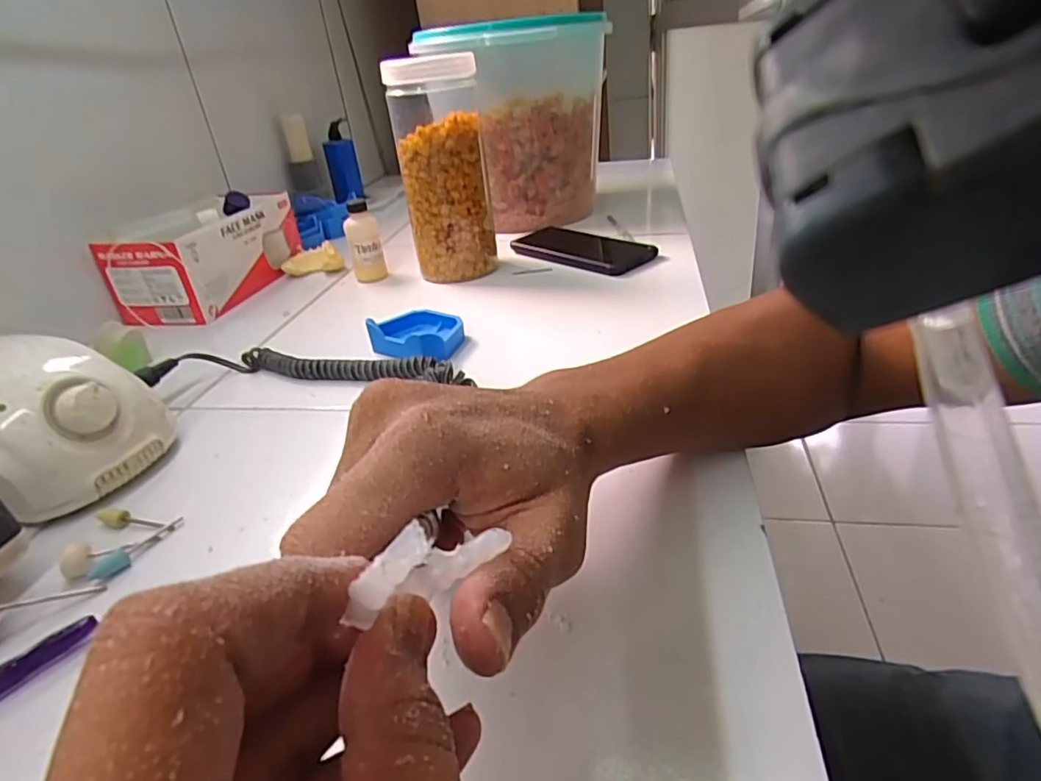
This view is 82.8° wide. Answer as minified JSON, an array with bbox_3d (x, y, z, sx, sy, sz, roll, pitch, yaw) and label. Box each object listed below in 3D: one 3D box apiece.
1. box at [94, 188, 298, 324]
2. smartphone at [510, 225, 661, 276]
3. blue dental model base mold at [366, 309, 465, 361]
[{"bbox_3d":[-0.349,-0.159,0.663,0.111,0.085,0.201,0,31,12],"label":"box"},{"bbox_3d":[0.070,-0.164,0.675,0.087,0.017,0.174,-27,37,-32],"label":"smartphone"},{"bbox_3d":[-0.086,-0.050,0.497,0.086,0.021,0.062,15,37,33],"label":"blue dental model base mold"}]

